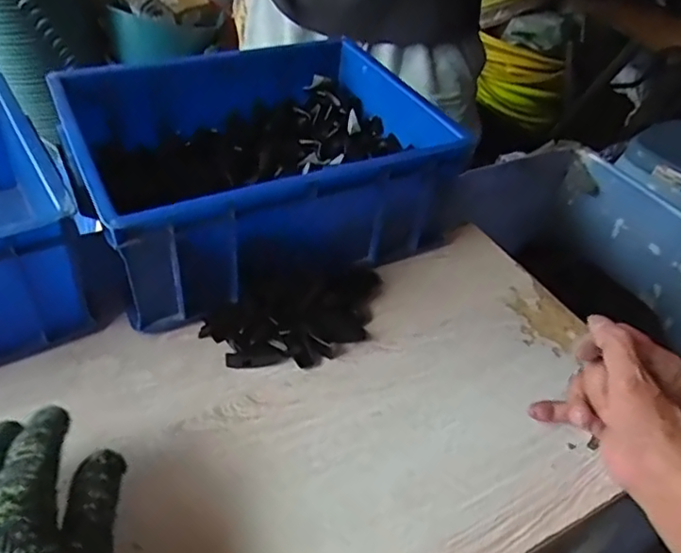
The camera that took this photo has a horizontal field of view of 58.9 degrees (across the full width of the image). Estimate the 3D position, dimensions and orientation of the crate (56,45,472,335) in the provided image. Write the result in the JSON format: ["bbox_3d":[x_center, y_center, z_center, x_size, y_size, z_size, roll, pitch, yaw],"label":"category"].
[{"bbox_3d":[-0.085,-0.118,0.615,0.317,0.127,0.281,-14,46,-21],"label":"crate"}]

